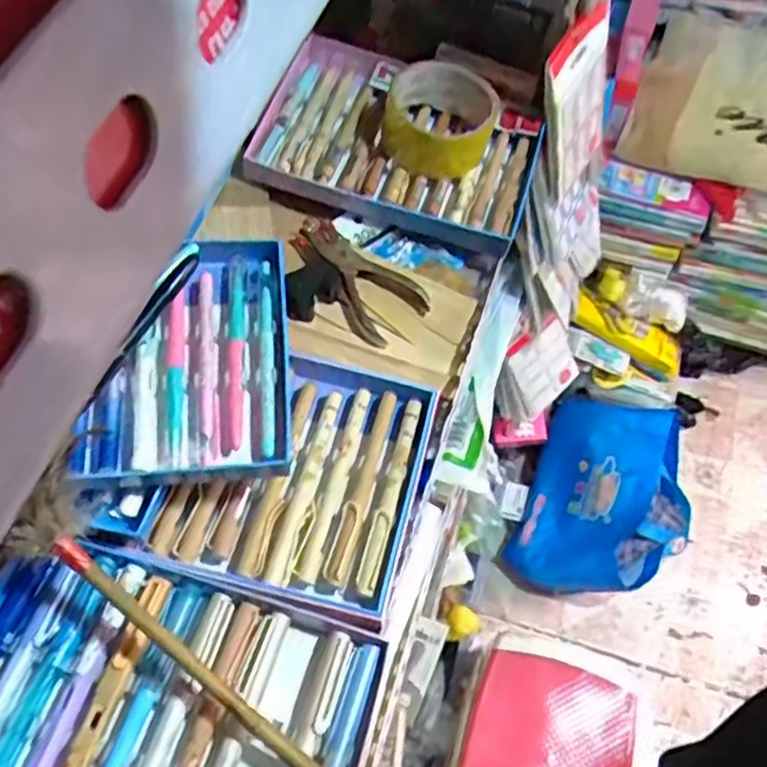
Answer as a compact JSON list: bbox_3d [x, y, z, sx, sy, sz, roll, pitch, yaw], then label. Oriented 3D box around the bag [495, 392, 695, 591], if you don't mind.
[{"bbox_3d":[0.393,0.204,1.290,0.272,0.166,0.341,21,62,14],"label":"bag"}]

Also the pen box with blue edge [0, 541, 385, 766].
[{"bbox_3d":[-0.131,0.185,0.406,0.230,0.025,0.160,13,60,10],"label":"pen box with blue edge"}]

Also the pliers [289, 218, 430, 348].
[{"bbox_3d":[-0.029,-0.085,0.603,0.124,0.029,0.062,33,65,20],"label":"pliers"}]

